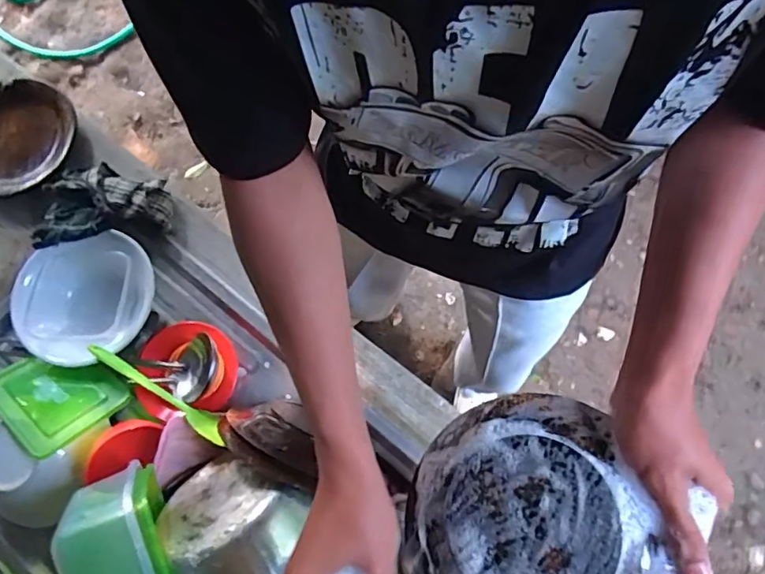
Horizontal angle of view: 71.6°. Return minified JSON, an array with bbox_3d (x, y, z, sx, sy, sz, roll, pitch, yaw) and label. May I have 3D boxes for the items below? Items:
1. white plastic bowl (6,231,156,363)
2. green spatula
[{"bbox_3d":[-0.368,0.021,0.672,0.165,0.067,0.155,0,73,1],"label":"white plastic bowl"},{"bbox_3d":[-0.259,0.122,0.611,0.196,0.027,0.022,29,76,9],"label":"green spatula"}]

